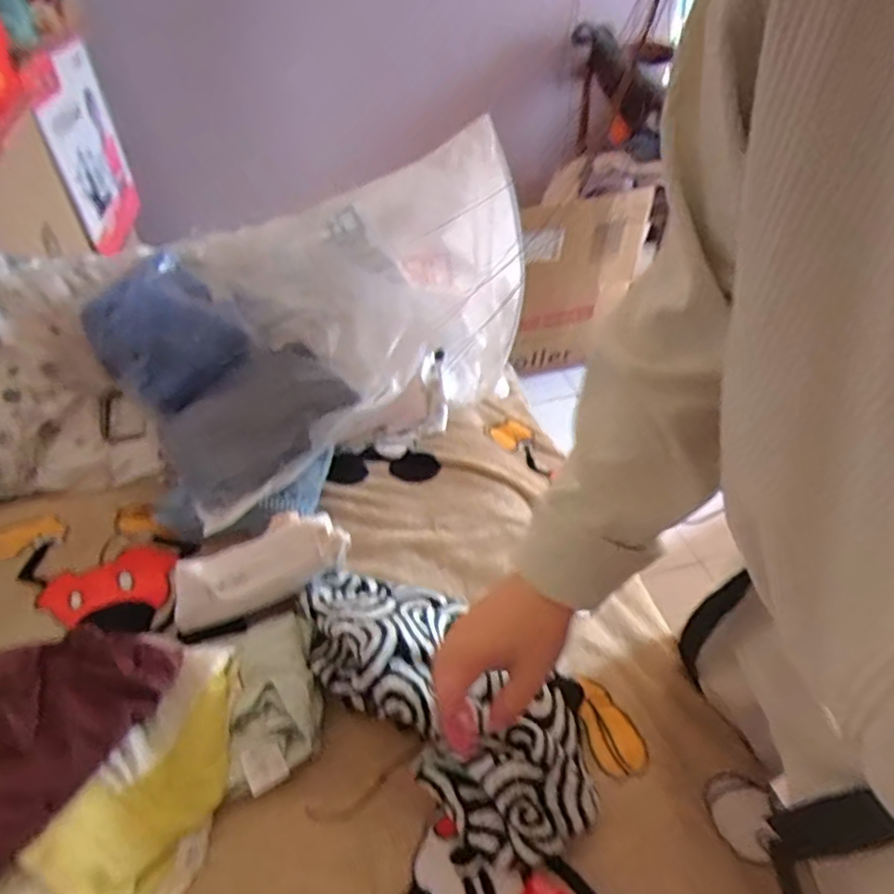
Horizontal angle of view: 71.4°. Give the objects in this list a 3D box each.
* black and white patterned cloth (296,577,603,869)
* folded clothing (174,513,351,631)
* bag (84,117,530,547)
[{"bbox_3d":[-0.006,0.180,0.503,0.284,0.081,0.138,36,54,25],"label":"black and white patterned cloth"},{"bbox_3d":[-0.177,0.108,0.586,0.163,0.044,0.064,-25,46,-2],"label":"folded clothing"},{"bbox_3d":[-0.173,-0.181,0.771,0.495,0.277,0.350,-34,52,-30],"label":"bag"}]

